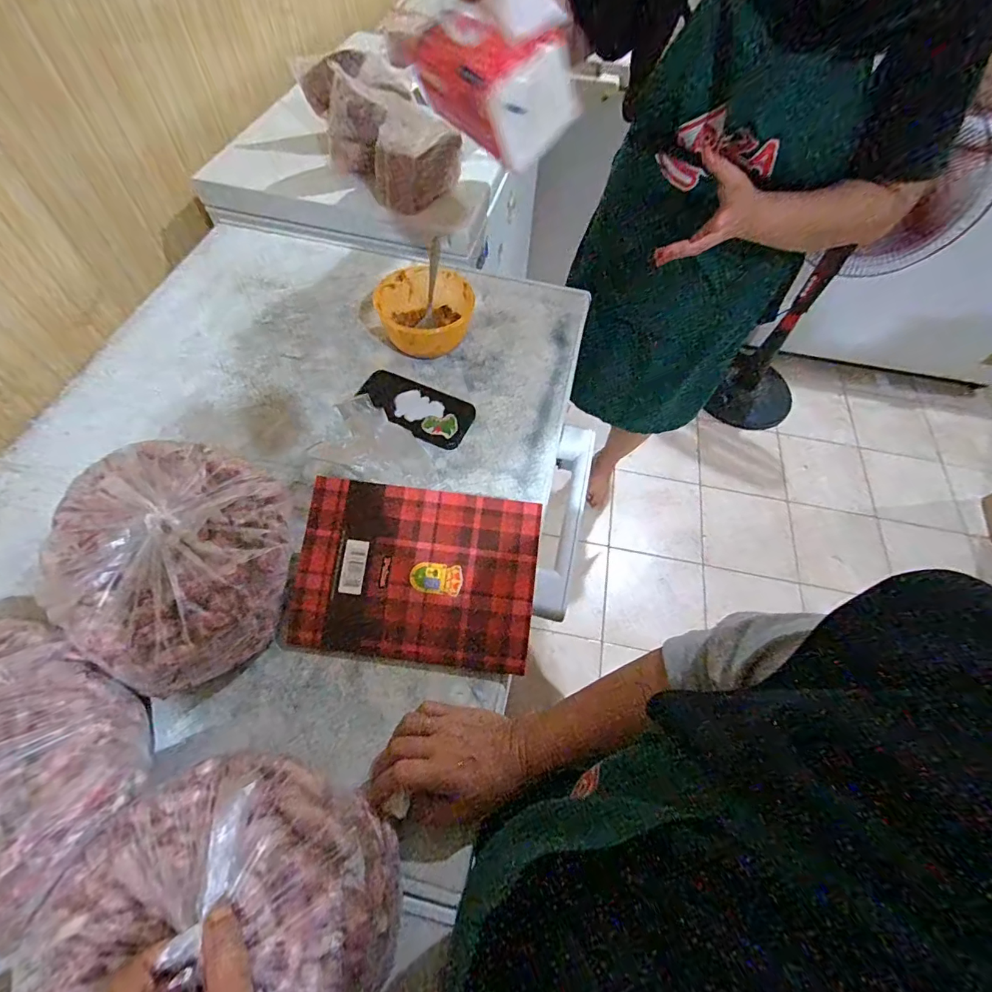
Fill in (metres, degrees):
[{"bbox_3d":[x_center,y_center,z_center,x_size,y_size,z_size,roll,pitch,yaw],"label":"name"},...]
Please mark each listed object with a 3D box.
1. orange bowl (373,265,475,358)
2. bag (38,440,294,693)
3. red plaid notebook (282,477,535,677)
[{"bbox_3d":[-0.104,-0.263,0.675,0.130,0.078,0.131,2,61,-3],"label":"orange bowl"},{"bbox_3d":[-0.308,0.060,0.463,0.218,0.111,0.200,33,64,14],"label":"bag"},{"bbox_3d":[-0.082,0.080,0.484,0.244,0.009,0.175,7,81,1],"label":"red plaid notebook"}]

